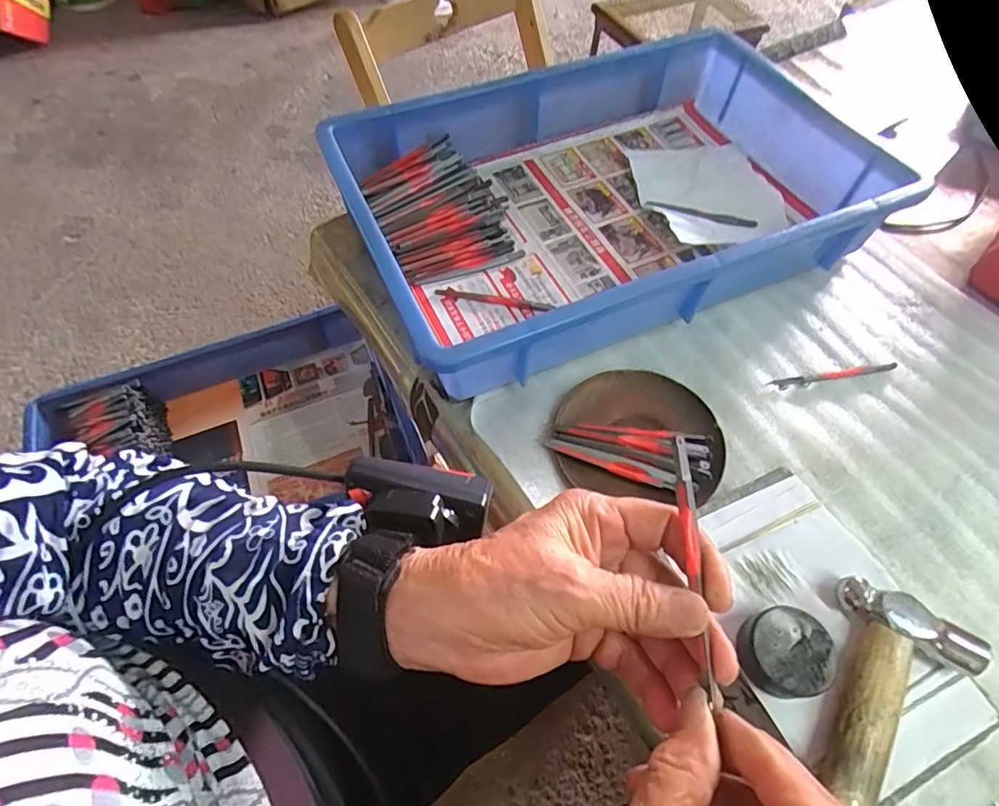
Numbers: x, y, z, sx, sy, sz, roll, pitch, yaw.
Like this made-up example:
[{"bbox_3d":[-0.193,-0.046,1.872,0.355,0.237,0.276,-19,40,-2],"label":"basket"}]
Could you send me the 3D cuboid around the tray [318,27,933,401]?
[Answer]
[{"bbox_3d":[0.092,-0.184,0.461,0.422,0.072,0.279,-22,62,-14],"label":"tray"}]

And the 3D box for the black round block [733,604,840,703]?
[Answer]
[{"bbox_3d":[0.133,0.117,0.250,0.040,0.019,0.037,0,59,-1],"label":"black round block"}]

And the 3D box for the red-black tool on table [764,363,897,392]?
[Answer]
[{"bbox_3d":[0.256,-0.022,0.408,0.105,0.004,0.009,-9,60,-8],"label":"red-black tool on table"}]

